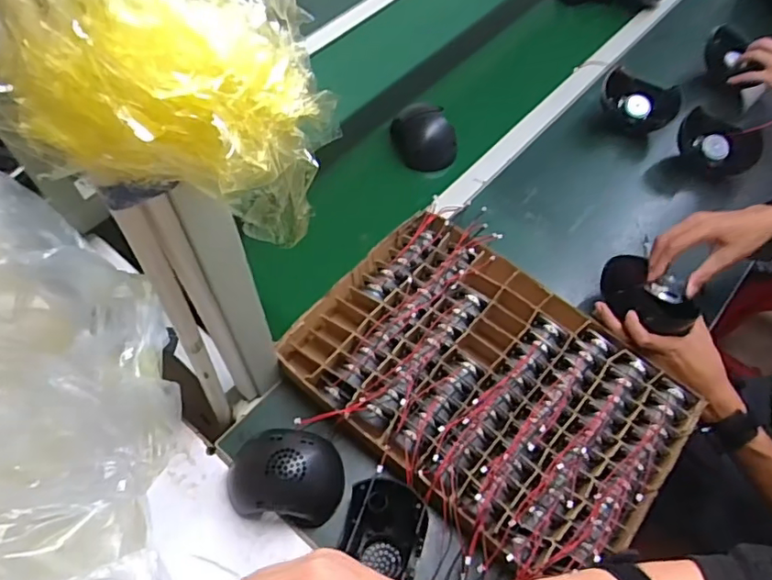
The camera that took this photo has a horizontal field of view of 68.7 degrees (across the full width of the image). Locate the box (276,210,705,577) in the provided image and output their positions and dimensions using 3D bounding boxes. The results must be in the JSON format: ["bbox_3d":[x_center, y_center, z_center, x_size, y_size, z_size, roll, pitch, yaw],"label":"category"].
[{"bbox_3d":[0.121,0.120,0.722,0.446,0.063,0.326,37,65,18],"label":"box"}]

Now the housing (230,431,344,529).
[{"bbox_3d":[-0.113,0.207,0.638,0.124,0.063,0.094,9,60,3],"label":"housing"}]

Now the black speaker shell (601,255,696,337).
[{"bbox_3d":[0.345,0.010,0.754,0.074,0.049,0.128,-38,68,-22],"label":"black speaker shell"}]

